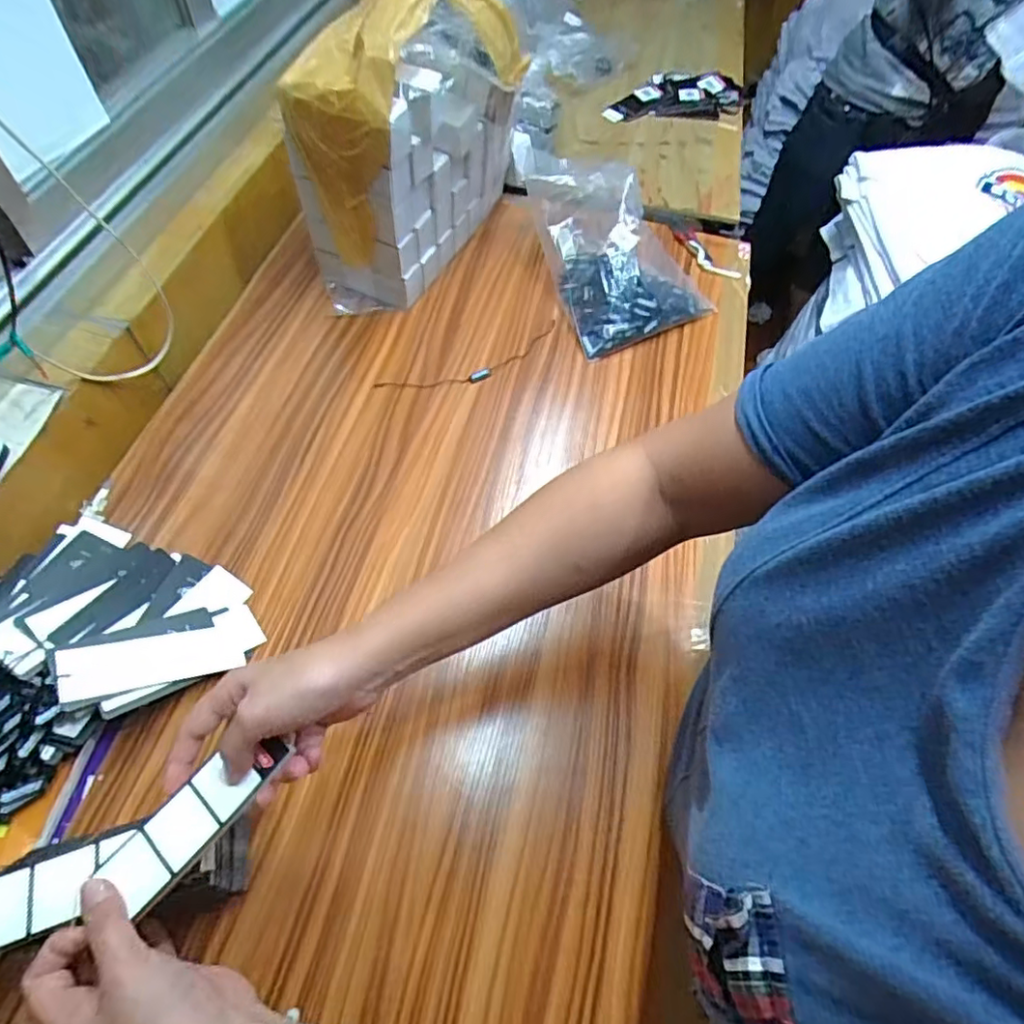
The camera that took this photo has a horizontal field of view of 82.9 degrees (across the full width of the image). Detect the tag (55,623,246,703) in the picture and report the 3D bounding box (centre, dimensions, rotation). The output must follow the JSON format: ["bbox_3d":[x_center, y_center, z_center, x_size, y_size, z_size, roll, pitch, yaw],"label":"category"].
[{"bbox_3d":[-0.269,0.112,0.441,0.120,0.004,0.039,-2,56,-42],"label":"tag"}]

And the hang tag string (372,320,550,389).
[{"bbox_3d":[-0.039,-0.171,0.669,0.236,0.010,0.044,-25,65,-17],"label":"hang tag string"}]

